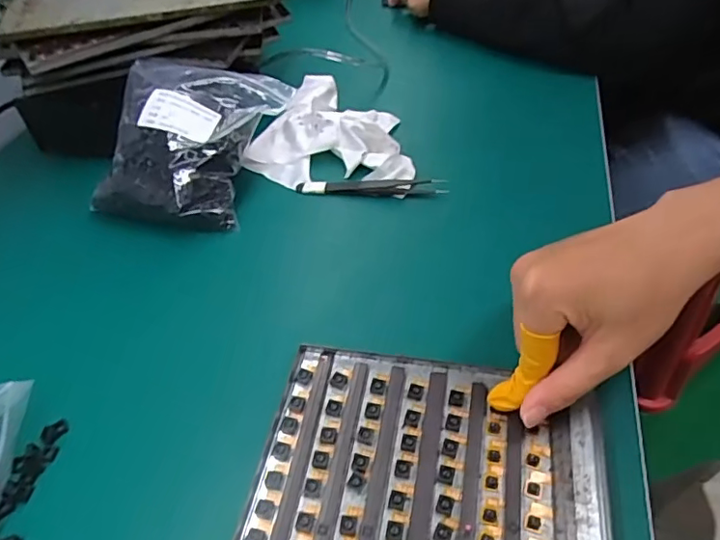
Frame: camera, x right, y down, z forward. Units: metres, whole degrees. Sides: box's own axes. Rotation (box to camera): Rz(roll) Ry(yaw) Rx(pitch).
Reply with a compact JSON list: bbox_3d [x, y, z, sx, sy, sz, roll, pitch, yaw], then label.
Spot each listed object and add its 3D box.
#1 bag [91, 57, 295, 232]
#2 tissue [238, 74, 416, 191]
[{"bbox_3d":[-0.147,-0.117,0.470,0.130,0.069,0.154,10,49,14],"label":"bag"},{"bbox_3d":[-0.037,-0.145,0.515,0.142,0.030,0.194,-7,47,-2],"label":"tissue"}]

